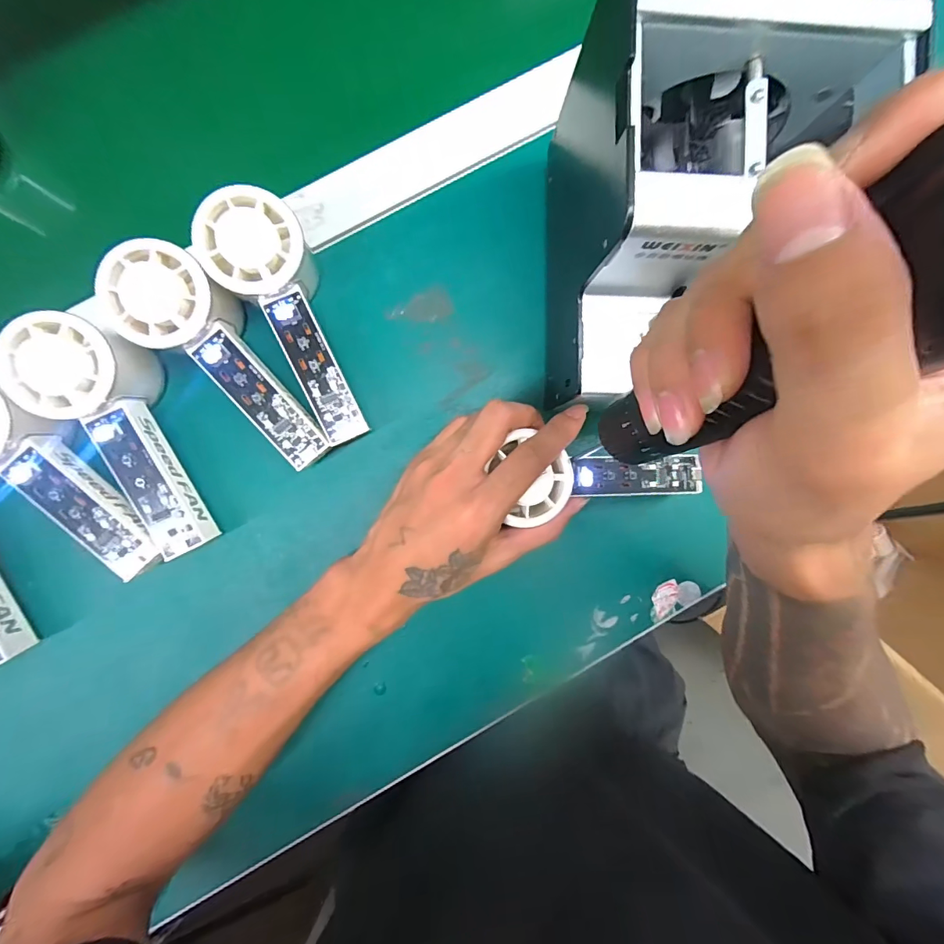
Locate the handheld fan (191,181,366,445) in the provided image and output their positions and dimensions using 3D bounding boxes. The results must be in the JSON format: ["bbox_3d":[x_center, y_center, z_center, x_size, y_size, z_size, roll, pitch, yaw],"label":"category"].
[{"bbox_3d":[-0.110,-0.093,0.283,0.053,0.051,0.150,-23,104,-2],"label":"handheld fan"}]

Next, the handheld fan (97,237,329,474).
[{"bbox_3d":[-0.149,-0.068,0.277,0.056,0.050,0.149,-40,105,-2],"label":"handheld fan"}]

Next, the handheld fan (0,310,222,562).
[{"bbox_3d":[-0.207,-0.022,0.275,0.059,0.057,0.150,-23,105,-2],"label":"handheld fan"}]

